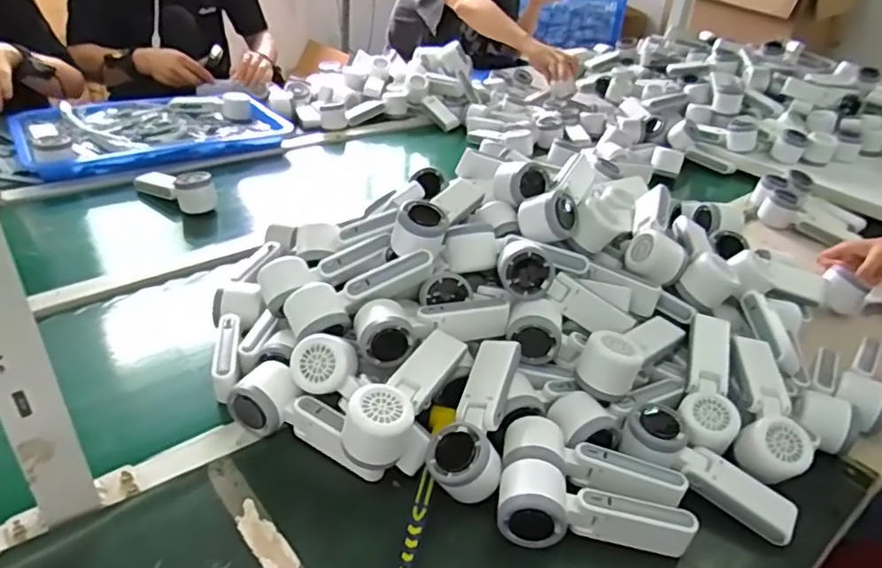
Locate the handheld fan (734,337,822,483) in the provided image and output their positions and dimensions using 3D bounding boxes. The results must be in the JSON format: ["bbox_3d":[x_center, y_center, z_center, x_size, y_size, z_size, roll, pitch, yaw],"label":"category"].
[{"bbox_3d":[0.338,0.120,0.642,0.065,0.046,0.161,9,52,6],"label":"handheld fan"}]

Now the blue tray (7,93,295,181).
[{"bbox_3d":[-0.572,-0.319,1.237,0.497,0.055,0.327,-16,39,-29],"label":"blue tray"}]

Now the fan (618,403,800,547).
[{"bbox_3d":[0.258,0.175,0.593,0.167,0.052,0.067,26,39,28],"label":"fan"}]

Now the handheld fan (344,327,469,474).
[{"bbox_3d":[-0.032,0.101,0.584,0.054,0.048,0.164,18,35,18],"label":"handheld fan"}]

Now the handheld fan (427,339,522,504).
[{"bbox_3d":[0.037,0.122,0.591,0.065,0.049,0.167,13,50,12],"label":"handheld fan"}]

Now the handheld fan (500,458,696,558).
[{"bbox_3d":[0.135,0.198,0.544,0.166,0.047,0.067,6,33,1],"label":"handheld fan"}]

